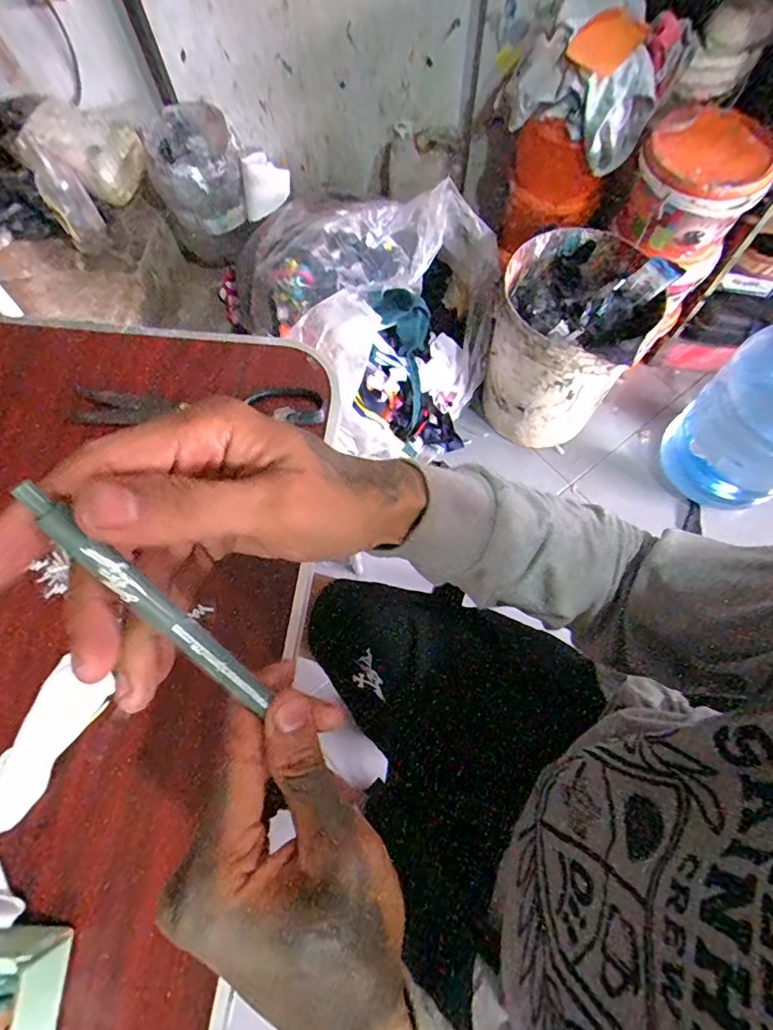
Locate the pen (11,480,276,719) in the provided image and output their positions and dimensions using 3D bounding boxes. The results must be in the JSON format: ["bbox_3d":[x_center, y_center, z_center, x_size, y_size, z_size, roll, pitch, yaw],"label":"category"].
[{"bbox_3d":[-0.078,0.035,0.180,0.009,0.120,0.006,-41,32,-14],"label":"pen"}]

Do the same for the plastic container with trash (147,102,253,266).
[{"bbox_3d":[-0.469,-0.840,1.302,0.223,0.248,0.263,-16,69,-5],"label":"plastic container with trash"}]

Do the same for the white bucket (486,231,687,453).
[{"bbox_3d":[0.380,-0.368,1.102,0.308,0.405,0.286,0,68,1],"label":"white bucket"}]

